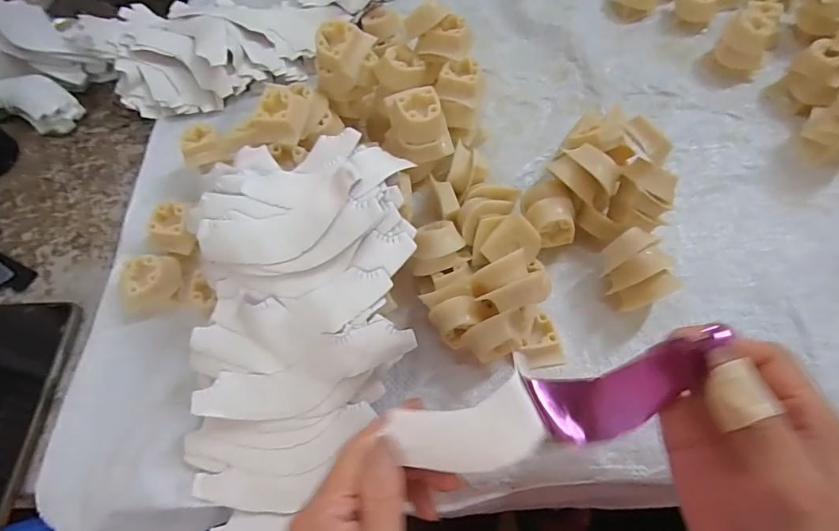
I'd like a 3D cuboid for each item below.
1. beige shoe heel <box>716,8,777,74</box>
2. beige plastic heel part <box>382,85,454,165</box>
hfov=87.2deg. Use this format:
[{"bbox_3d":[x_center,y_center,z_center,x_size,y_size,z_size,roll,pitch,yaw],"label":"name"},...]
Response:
[{"bbox_3d":[0.307,-0.208,0.417,0.044,0.046,0.039,41,74,20],"label":"beige shoe heel"},{"bbox_3d":[-0.002,-0.105,0.333,0.047,0.036,0.044,-1,65,3],"label":"beige plastic heel part"}]

